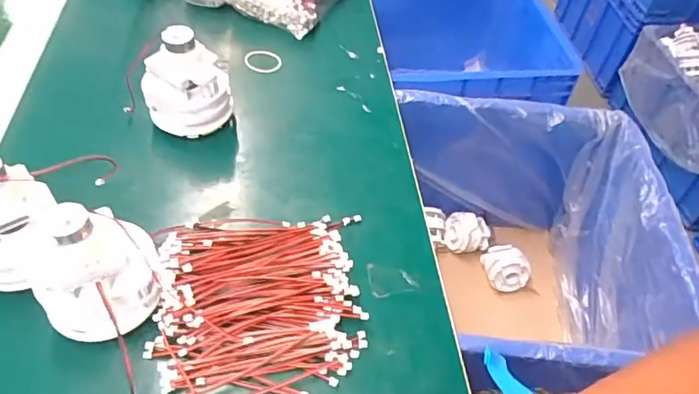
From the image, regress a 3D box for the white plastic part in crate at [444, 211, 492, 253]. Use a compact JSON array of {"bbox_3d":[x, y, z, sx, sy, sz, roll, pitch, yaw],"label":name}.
[{"bbox_3d":[0.212,0.067,0.959,0.081,0.054,0.060,1,49,-4],"label":"white plastic part in crate"}]

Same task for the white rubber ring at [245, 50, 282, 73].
[{"bbox_3d":[-0.088,-0.138,0.542,0.038,0.006,0.032,-2,58,-1],"label":"white rubber ring"}]

